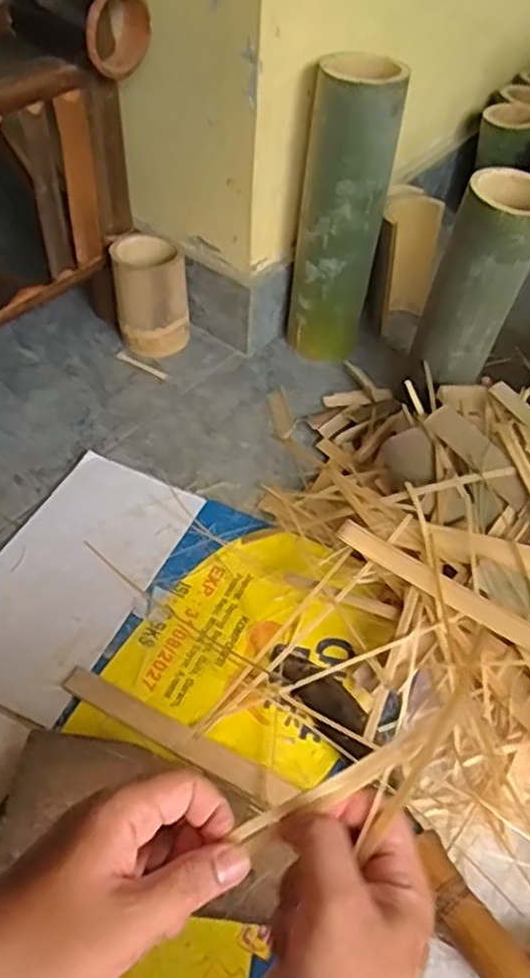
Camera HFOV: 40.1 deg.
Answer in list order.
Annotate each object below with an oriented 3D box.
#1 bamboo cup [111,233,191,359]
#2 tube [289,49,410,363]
[{"bbox_3d":[-0.140,-0.236,0.895,0.087,0.122,0.077,-5,50,-8],"label":"bamboo cup"},{"bbox_3d":[0.086,-0.302,0.832,0.091,0.329,0.077,6,49,1],"label":"tube"}]

